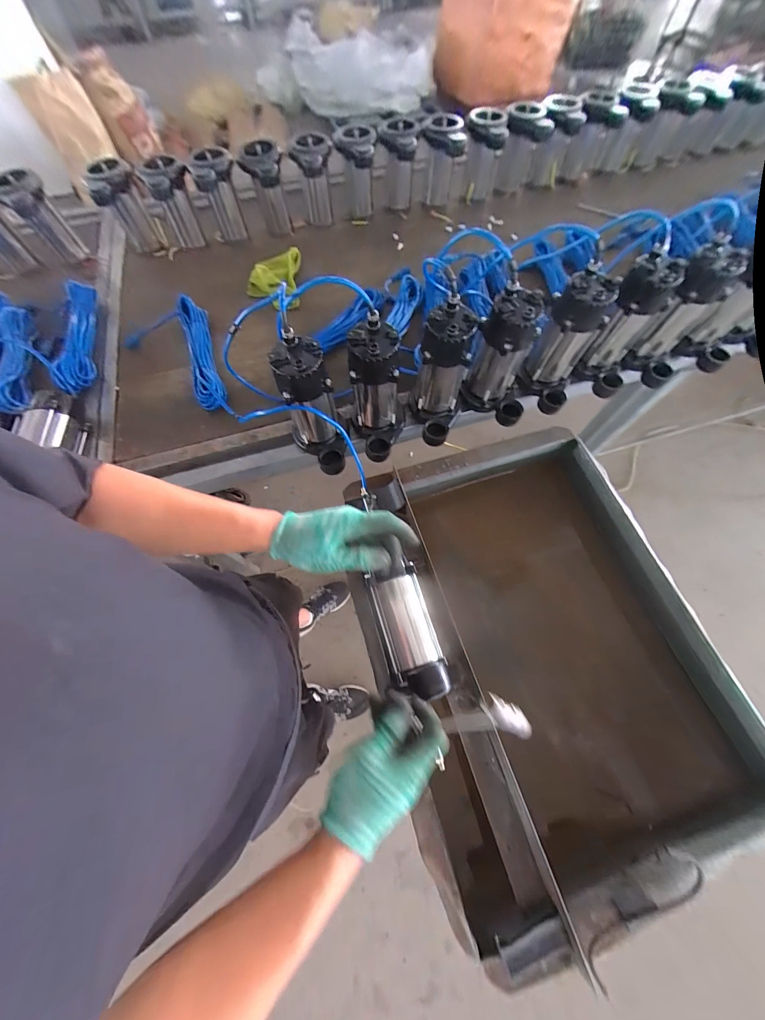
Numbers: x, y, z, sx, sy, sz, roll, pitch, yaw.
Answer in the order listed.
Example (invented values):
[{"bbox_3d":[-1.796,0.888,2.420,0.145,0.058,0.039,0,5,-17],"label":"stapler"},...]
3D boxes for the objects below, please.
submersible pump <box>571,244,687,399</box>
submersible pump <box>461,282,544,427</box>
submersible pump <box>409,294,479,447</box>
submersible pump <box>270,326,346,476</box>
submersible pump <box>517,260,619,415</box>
[{"bbox_3d":[0.529,-0.390,0.701,0.123,0.244,0.120,32,71,13],"label":"submersible pump"},{"bbox_3d":[0.252,-0.300,0.667,0.138,0.242,0.116,11,68,5],"label":"submersible pump"},{"bbox_3d":[0.112,-0.258,0.646,0.108,0.227,0.140,13,68,6],"label":"submersible pump"},{"bbox_3d":[-0.132,-0.187,0.625,0.111,0.238,0.154,-19,68,-7],"label":"submersible pump"},{"bbox_3d":[0.381,-0.339,0.684,0.116,0.243,0.122,22,69,10],"label":"submersible pump"}]

